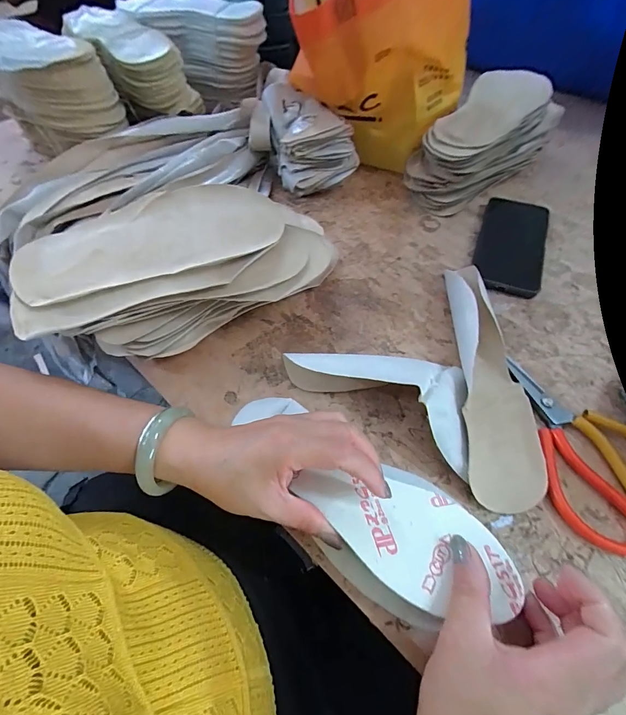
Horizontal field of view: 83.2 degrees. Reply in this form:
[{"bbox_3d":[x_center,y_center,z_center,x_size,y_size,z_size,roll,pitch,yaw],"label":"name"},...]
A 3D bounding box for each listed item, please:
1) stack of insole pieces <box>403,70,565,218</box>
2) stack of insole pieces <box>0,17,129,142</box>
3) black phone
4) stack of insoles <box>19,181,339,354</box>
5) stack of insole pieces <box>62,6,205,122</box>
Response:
[{"bbox_3d":[0.240,-0.299,0.494,0.116,0.093,0.237,37,65,22],"label":"stack of insole pieces"},{"bbox_3d":[-0.383,-0.392,0.517,0.111,0.118,0.251,-40,65,-21],"label":"stack of insole pieces"},{"bbox_3d":[0.251,-0.144,0.445,0.079,0.013,0.173,19,60,13],"label":"black phone"},{"bbox_3d":[-0.125,-0.082,0.361,0.289,0.104,0.127,-15,58,-8],"label":"stack of insoles"},{"bbox_3d":[-0.278,-0.445,0.543,0.102,0.088,0.247,-38,64,-20],"label":"stack of insole pieces"}]

